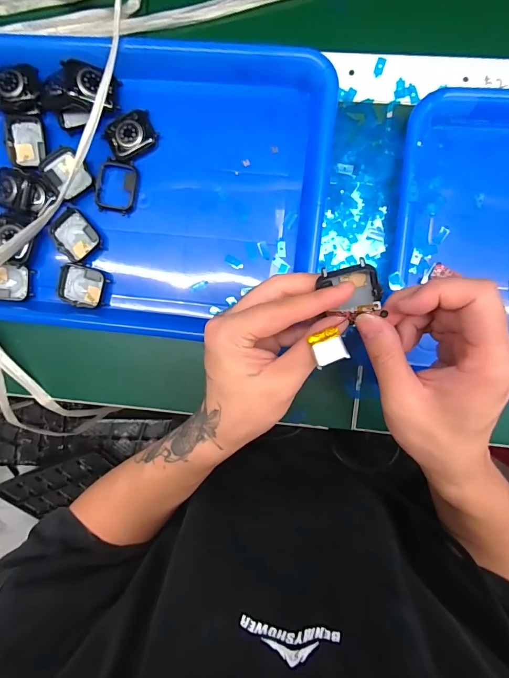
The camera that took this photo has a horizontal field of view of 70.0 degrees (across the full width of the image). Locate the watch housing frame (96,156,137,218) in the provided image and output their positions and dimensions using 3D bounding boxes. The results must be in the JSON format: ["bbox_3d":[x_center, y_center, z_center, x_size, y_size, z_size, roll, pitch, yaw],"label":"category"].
[{"bbox_3d":[-0.129,-0.141,0.336,0.036,0.006,0.048,12,95,2],"label":"watch housing frame"}]

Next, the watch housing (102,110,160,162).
[{"bbox_3d":[-0.113,-0.187,0.332,0.044,0.011,0.037,-28,92,5],"label":"watch housing"}]

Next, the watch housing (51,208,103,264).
[{"bbox_3d":[-0.169,-0.097,0.342,0.039,0.006,0.044,-40,91,6],"label":"watch housing"}]

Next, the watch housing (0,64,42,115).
[{"bbox_3d":[-0.219,-0.229,0.332,0.043,0.016,0.037,-2,94,4],"label":"watch housing"}]

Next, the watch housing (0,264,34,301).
[{"bbox_3d":[-0.240,-0.054,0.351,0.042,0.010,0.033,1,95,3],"label":"watch housing"}]

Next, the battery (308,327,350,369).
[{"bbox_3d":[0.045,0.005,0.221,0.019,0.004,0.020,-23,72,17],"label":"battery"}]

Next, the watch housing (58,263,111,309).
[{"bbox_3d":[-0.163,-0.050,0.346,0.043,0.006,0.039,11,95,3],"label":"watch housing"}]

